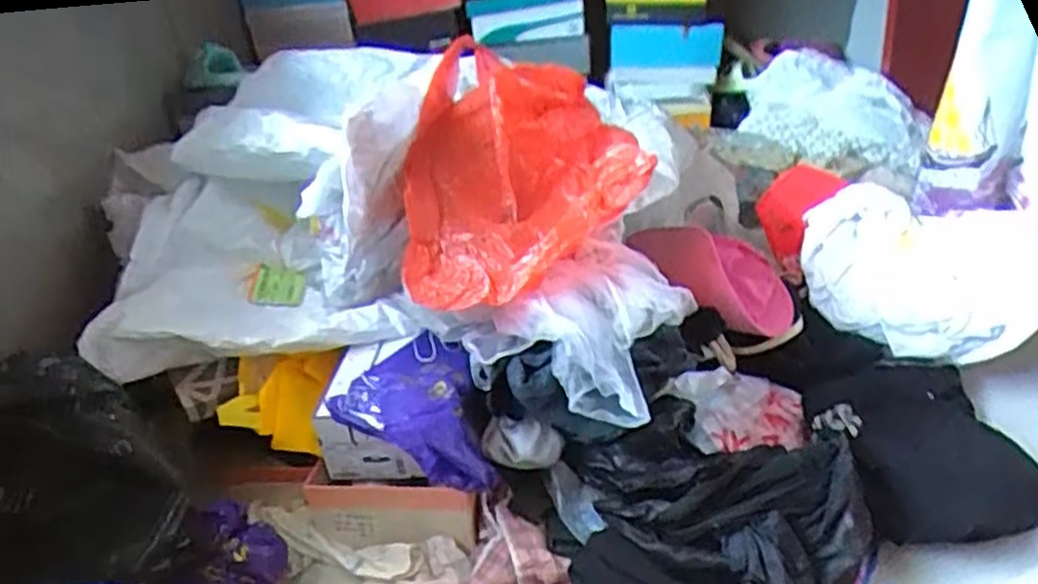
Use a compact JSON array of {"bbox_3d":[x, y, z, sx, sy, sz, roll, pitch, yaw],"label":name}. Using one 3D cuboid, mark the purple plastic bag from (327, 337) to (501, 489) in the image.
[{"bbox_3d":[-0.156,0.186,1.089,0.205,0.118,0.259,-16,29,-17],"label":"purple plastic bag"}]

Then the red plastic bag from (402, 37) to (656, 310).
[{"bbox_3d":[0.002,-0.183,1.069,0.337,0.261,0.335,-6,27,3],"label":"red plastic bag"}]

